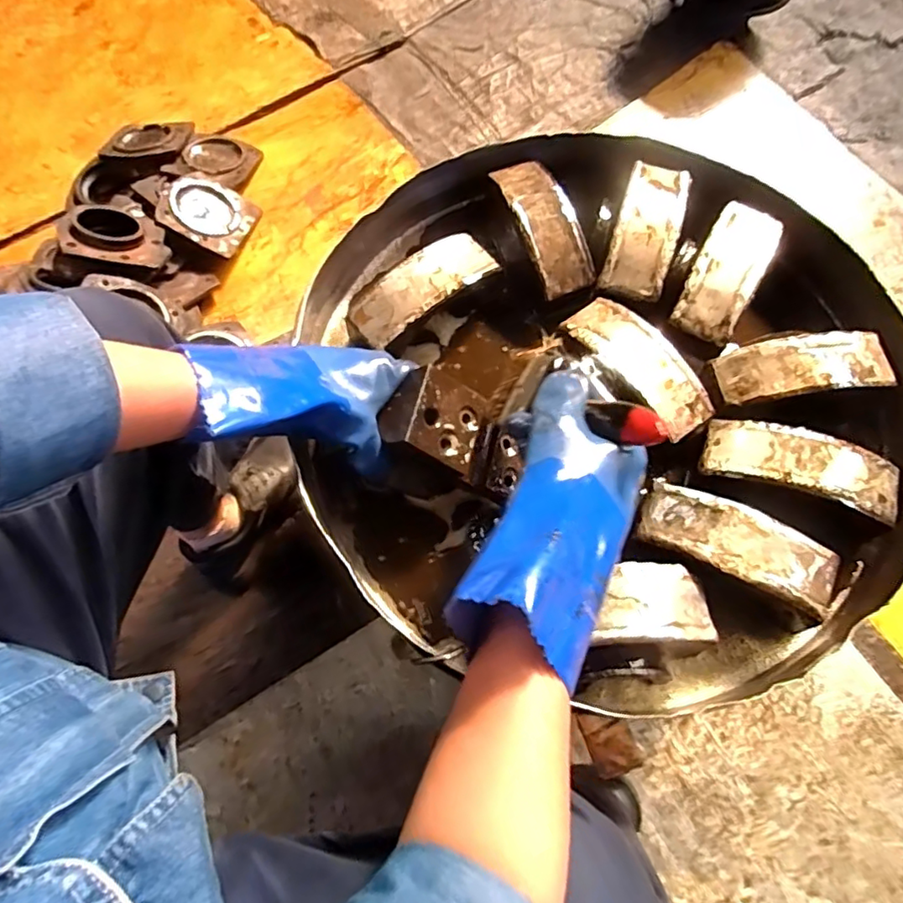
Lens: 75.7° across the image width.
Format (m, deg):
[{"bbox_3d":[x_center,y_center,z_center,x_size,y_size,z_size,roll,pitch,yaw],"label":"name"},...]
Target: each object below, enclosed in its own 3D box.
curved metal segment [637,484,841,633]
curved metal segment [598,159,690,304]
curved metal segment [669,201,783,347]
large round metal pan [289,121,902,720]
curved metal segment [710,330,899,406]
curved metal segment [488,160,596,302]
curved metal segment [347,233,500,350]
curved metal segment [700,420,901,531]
[{"bbox_3d":[0.237,0.078,0.482,0.154,0.030,0.065,24,73,10],"label":"curved metal segment"},{"bbox_3d":[0.202,-0.231,0.601,0.060,0.030,0.152,17,72,8],"label":"curved metal segment"},{"bbox_3d":[0.275,-0.181,0.581,0.060,0.023,0.154,29,74,12],"label":"curved metal segment"},{"bbox_3d":[0.137,-0.068,0.562,0.570,0.078,0.525,-1,71,2],"label":"large round metal pan"},{"bbox_3d":[0.328,-0.079,0.542,0.148,0.029,0.061,-8,70,0],"label":"curved metal segment"},{"bbox_3d":[0.098,-0.239,0.611,0.059,0.032,0.158,-22,71,-5],"label":"curved metal segment"},{"bbox_3d":[-0.027,-0.165,0.576,0.157,0.022,0.058,-37,74,-13],"label":"curved metal segment"},{"bbox_3d":[0.306,0.012,0.503,0.156,0.031,0.061,20,73,9],"label":"curved metal segment"}]

